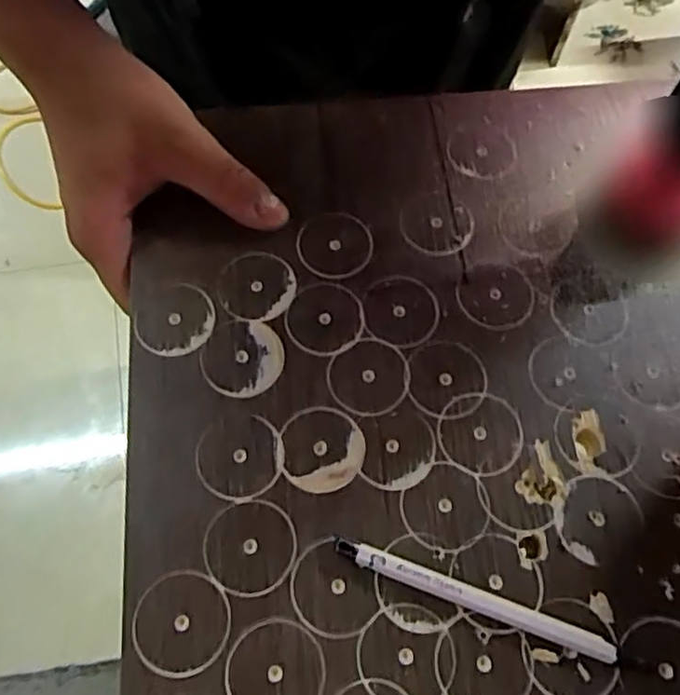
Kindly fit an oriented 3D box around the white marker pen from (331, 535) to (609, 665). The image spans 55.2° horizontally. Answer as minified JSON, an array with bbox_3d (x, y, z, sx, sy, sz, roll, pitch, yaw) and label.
[{"bbox_3d":[0.048,0.091,0.237,0.104,0.006,0.008,19,68,6],"label":"white marker pen"}]

